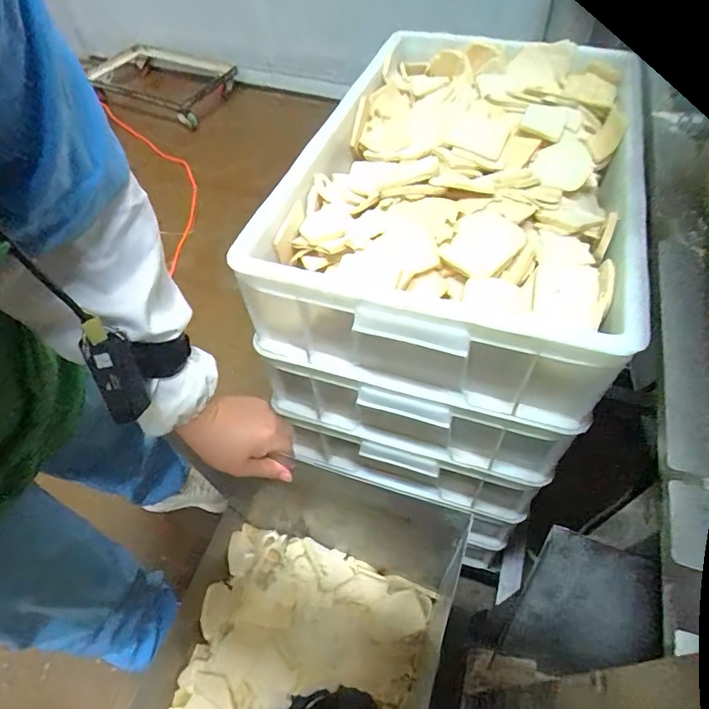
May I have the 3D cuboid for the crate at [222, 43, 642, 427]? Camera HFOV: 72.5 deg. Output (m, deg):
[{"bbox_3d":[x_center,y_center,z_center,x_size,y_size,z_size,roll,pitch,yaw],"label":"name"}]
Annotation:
[{"bbox_3d":[0.157,-0.249,0.661,0.397,0.135,0.648,13,56,14],"label":"crate"}]

